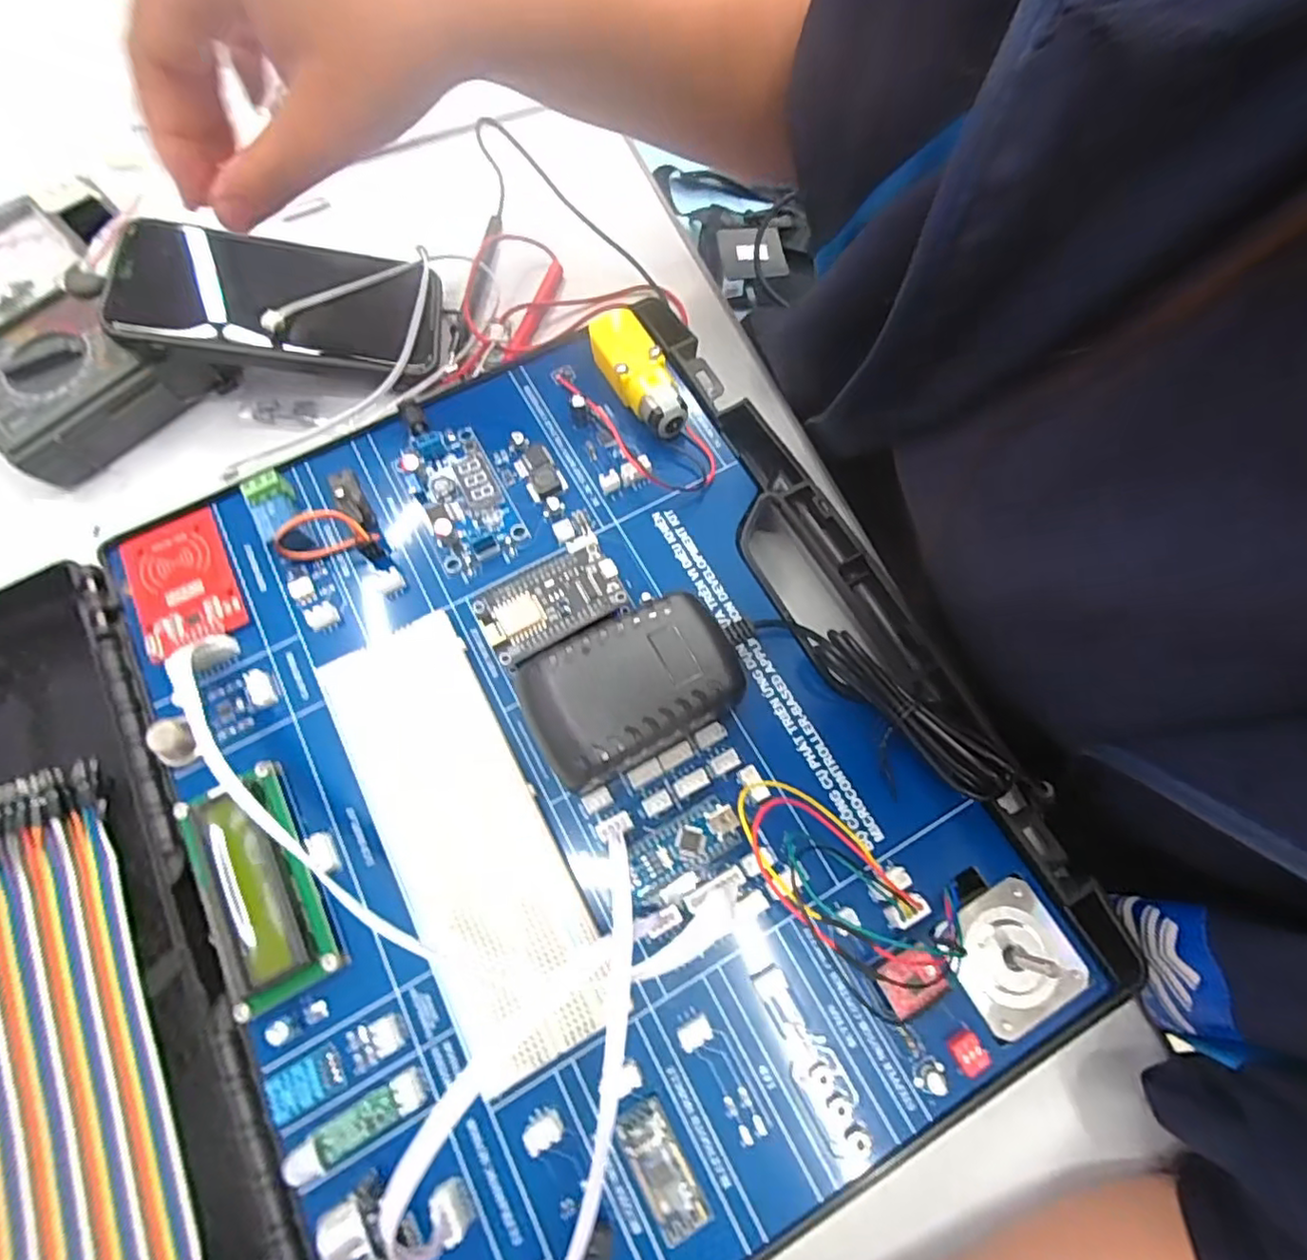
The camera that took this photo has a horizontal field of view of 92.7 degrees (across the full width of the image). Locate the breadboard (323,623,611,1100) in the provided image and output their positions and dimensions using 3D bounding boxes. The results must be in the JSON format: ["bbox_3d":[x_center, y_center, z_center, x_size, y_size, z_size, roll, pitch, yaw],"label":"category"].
[{"bbox_3d":[-0.071,0.071,0.232,0.051,0.013,0.163,-28,73,-8],"label":"breadboard"}]

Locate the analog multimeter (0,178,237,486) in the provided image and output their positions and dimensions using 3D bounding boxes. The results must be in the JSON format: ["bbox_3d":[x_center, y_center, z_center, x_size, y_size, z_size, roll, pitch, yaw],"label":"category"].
[{"bbox_3d":[-0.319,-0.159,0.338,0.117,0.040,0.162,-38,74,-10],"label":"analog multimeter"}]

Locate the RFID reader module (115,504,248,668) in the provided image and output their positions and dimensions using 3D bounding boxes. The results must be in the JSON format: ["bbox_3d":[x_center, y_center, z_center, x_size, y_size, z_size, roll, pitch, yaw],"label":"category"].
[{"bbox_3d":[-0.203,-0.022,0.268,0.040,0.005,0.064,-28,73,-8],"label":"RFID reader module"}]

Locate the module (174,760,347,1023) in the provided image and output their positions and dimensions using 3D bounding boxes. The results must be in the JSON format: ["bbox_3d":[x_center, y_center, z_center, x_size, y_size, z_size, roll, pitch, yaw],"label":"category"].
[{"bbox_3d":[-0.142,0.090,0.222,0.034,0.012,0.079,-27,73,-8],"label":"module"}]

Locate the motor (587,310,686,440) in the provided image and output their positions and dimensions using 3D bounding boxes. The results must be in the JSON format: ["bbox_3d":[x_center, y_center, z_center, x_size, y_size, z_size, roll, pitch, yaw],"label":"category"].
[{"bbox_3d":[-0.008,-0.116,0.289,0.026,0.025,0.061,-22,72,-6],"label":"motor"}]

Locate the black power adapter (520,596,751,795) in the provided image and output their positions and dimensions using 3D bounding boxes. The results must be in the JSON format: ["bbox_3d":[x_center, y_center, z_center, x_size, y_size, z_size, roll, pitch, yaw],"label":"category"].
[{"bbox_3d":[-0.007,0.024,0.237,0.077,0.038,0.050,-27,73,-8],"label":"black power adapter"}]

